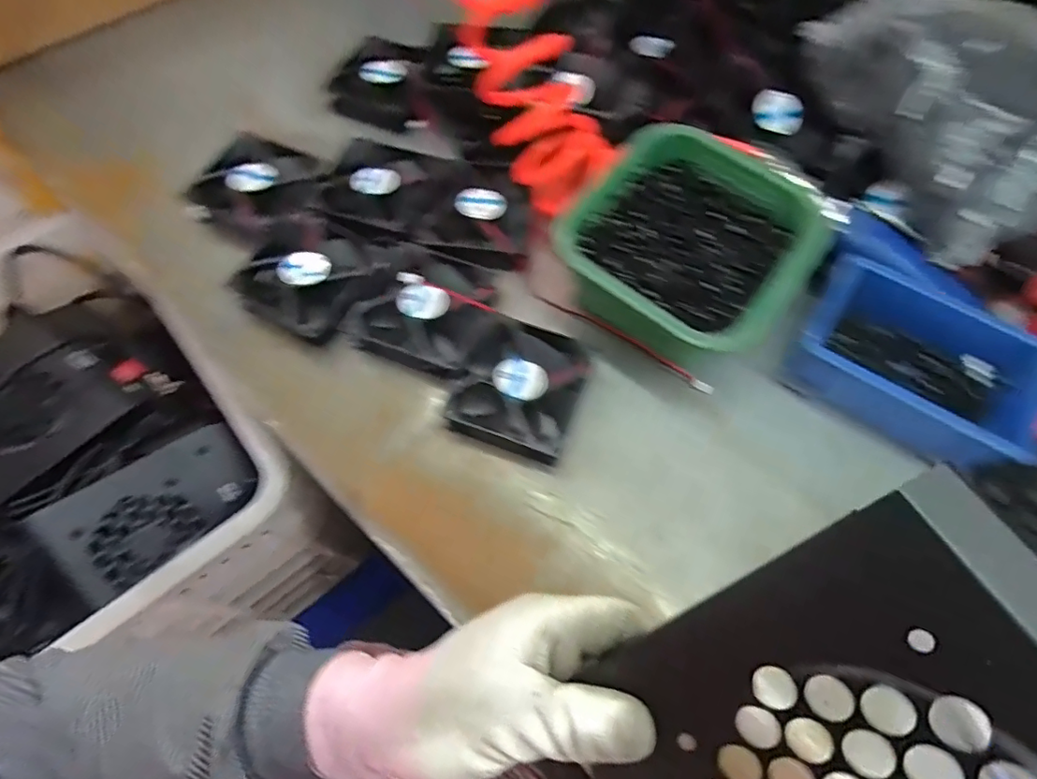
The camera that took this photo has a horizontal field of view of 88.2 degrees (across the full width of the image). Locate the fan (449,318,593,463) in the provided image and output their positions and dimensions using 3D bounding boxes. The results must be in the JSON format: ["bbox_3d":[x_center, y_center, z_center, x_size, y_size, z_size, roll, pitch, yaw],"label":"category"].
[{"bbox_3d":[0.001,-0.006,0.394,0.092,0.031,0.102,22,66,10],"label":"fan"}]

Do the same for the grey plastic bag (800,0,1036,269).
[{"bbox_3d":[0.350,-0.215,0.404,0.184,0.093,0.211,-22,67,-10],"label":"grey plastic bag"}]

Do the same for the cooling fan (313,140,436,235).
[{"bbox_3d":[-0.123,-0.180,0.471,0.089,0.018,0.089,16,66,7],"label":"cooling fan"}]

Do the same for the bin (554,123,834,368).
[{"bbox_3d":[0.131,-0.106,0.415,0.158,0.071,0.175,35,69,15],"label":"bin"}]

